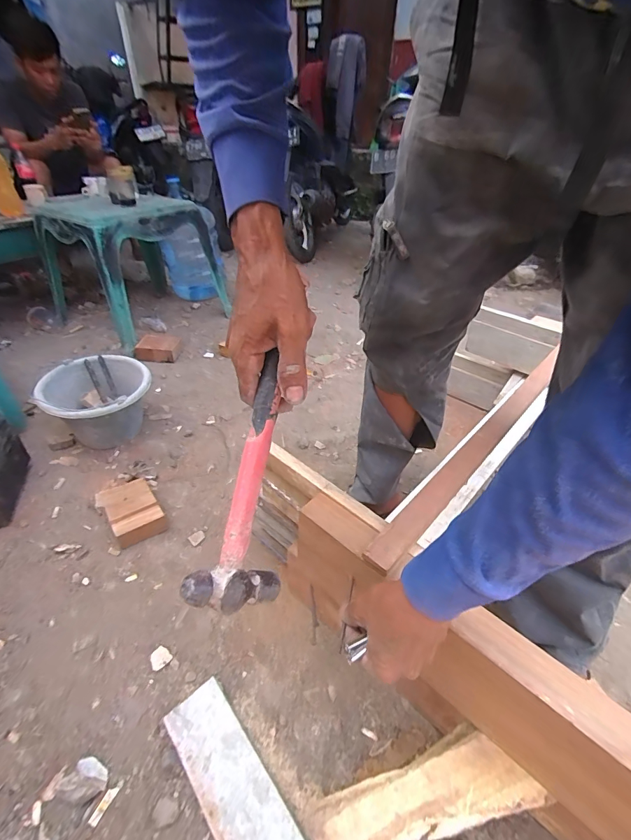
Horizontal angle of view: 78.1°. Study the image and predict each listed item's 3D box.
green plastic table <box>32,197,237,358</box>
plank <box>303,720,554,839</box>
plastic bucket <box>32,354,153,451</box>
[{"bbox_3d":[-0.692,-0.606,1.524,0.541,0.442,0.566,22,43,23],"label":"green plastic table"},{"bbox_3d":[0.109,0.392,0.407,0.232,0.031,0.076,-9,38,-14],"label":"plank"},{"bbox_3d":[-0.562,-0.049,1.033,0.242,0.173,0.242,-13,39,-17],"label":"plastic bucket"}]

